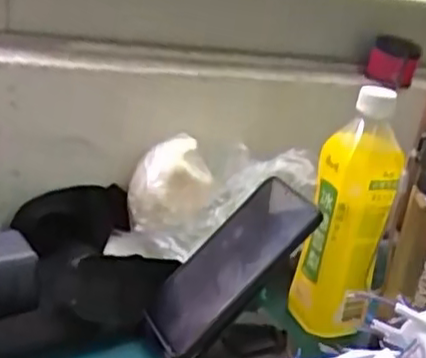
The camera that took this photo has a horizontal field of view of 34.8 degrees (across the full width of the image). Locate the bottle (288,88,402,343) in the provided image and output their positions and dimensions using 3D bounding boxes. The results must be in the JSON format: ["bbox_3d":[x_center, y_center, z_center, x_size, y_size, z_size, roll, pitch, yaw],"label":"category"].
[{"bbox_3d":[0.116,0.029,0.590,0.066,0.209,0.060,13,22,9],"label":"bottle"}]

